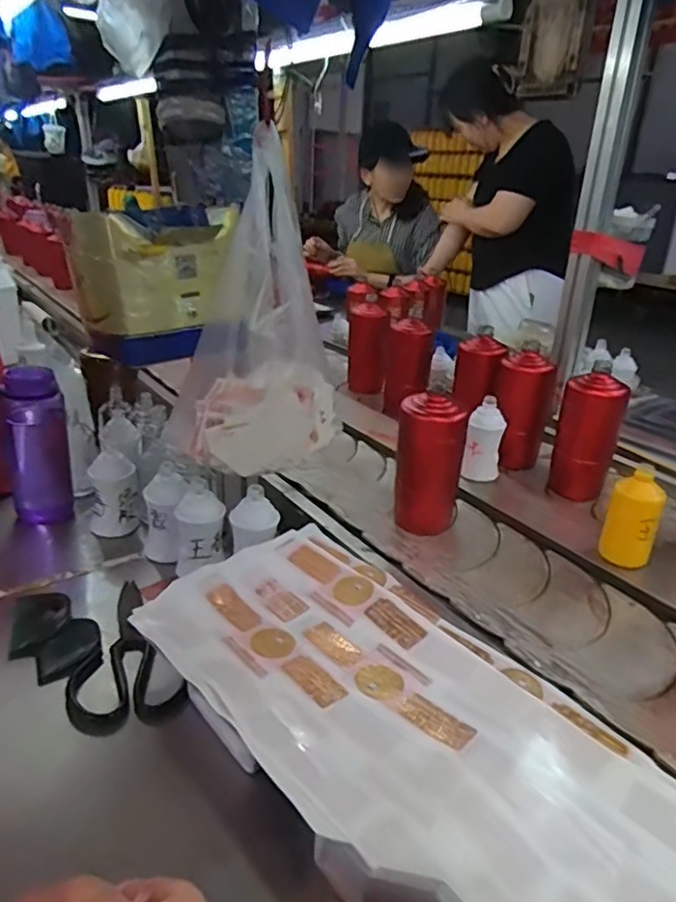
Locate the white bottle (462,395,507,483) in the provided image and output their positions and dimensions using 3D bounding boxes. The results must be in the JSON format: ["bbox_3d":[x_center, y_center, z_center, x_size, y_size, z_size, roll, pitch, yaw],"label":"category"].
[{"bbox_3d":[0.214,-0.014,0.883,0.056,0.113,0.044,10,26,17],"label":"white bottle"}]

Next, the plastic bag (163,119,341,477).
[{"bbox_3d":[-0.089,-0.124,0.615,0.152,0.303,0.121,8,26,12],"label":"plastic bag"}]

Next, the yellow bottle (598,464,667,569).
[{"bbox_3d":[0.343,0.079,0.698,0.057,0.108,0.045,15,28,26],"label":"yellow bottle"}]

